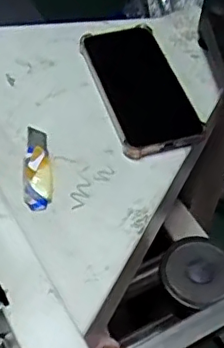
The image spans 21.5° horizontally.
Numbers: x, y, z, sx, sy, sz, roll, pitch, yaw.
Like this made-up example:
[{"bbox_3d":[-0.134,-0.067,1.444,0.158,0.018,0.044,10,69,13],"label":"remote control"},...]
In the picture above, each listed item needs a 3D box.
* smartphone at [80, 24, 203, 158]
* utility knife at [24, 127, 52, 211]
[{"bbox_3d":[0.027,-0.091,0.592,0.079,0.014,0.177,-11,50,-13],"label":"smartphone"},{"bbox_3d":[-0.067,-0.008,0.526,0.023,0.005,0.093,-3,49,-6],"label":"utility knife"}]

